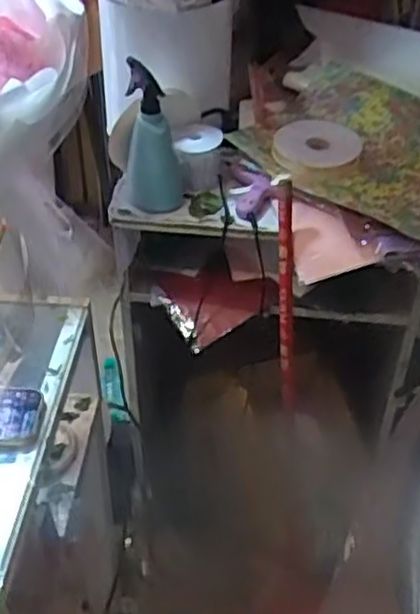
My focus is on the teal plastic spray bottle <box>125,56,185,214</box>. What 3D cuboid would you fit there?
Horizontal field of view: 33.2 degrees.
[{"bbox_3d":[-0.092,-0.269,1.125,0.096,0.236,0.079,-7,14,-7],"label":"teal plastic spray bottle"}]

